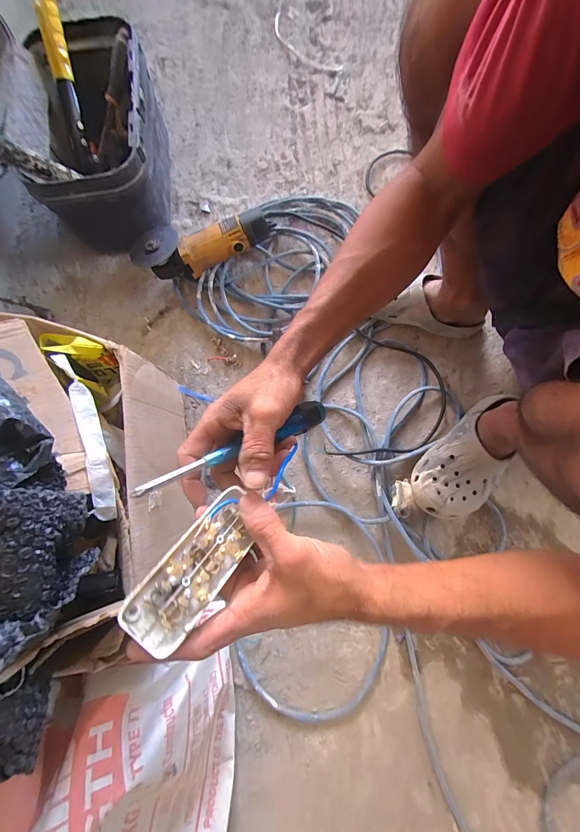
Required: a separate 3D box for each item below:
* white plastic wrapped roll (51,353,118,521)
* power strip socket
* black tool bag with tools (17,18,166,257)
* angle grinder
[{"bbox_3d":[-0.234,0.019,0.367,0.029,0.019,0.201,-25,79,-3],"label":"white plastic wrapped roll"},{"bbox_3d":[-0.063,0.103,0.226,0.043,0.017,0.108,32,56,10],"label":"power strip socket"},{"bbox_3d":[-0.347,-0.520,0.605,0.220,0.201,0.381,-15,79,-1],"label":"black tool bag with tools"},{"bbox_3d":[-0.166,-0.333,0.627,0.261,0.087,0.089,-20,78,-2],"label":"angle grinder"}]

